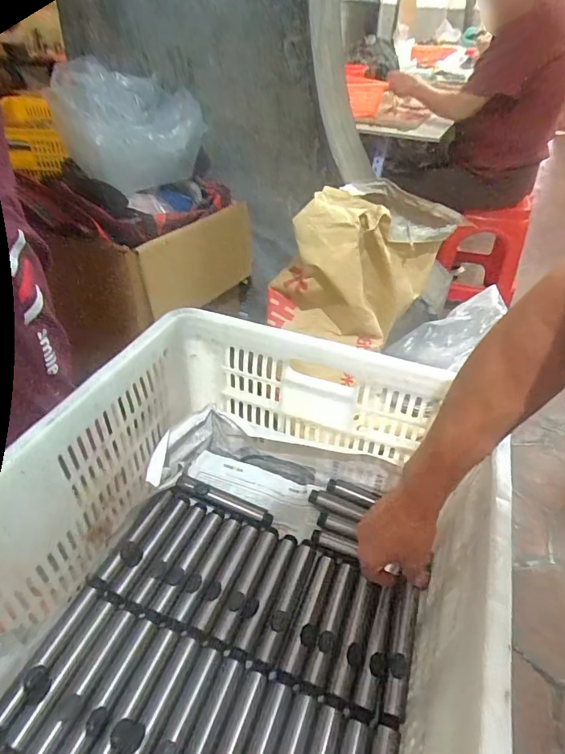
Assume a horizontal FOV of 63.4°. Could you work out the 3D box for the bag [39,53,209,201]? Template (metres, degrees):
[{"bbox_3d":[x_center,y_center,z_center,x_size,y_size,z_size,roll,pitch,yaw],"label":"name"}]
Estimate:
[{"bbox_3d":[-0.342,-0.568,1.055,0.310,0.245,0.125,-1,38,-4],"label":"bag"}]

